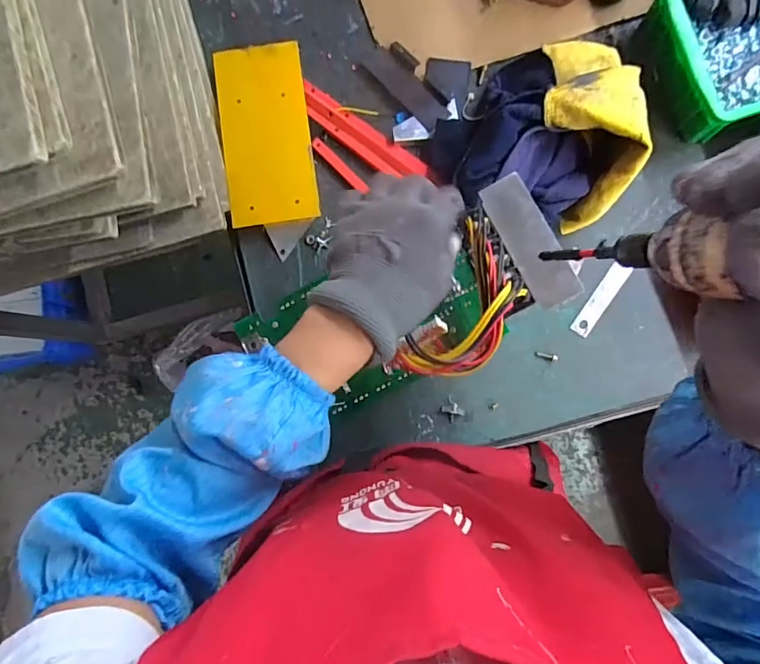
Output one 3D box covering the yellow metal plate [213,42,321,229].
[{"bbox_3d":[-0.135,-0.237,0.566,0.101,0.011,0.214,-8,85,-1],"label":"yellow metal plate"}]

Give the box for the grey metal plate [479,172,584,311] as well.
[{"bbox_3d":[0.134,-0.082,0.425,0.042,0.004,0.122,-28,81,13],"label":"grey metal plate"}]

